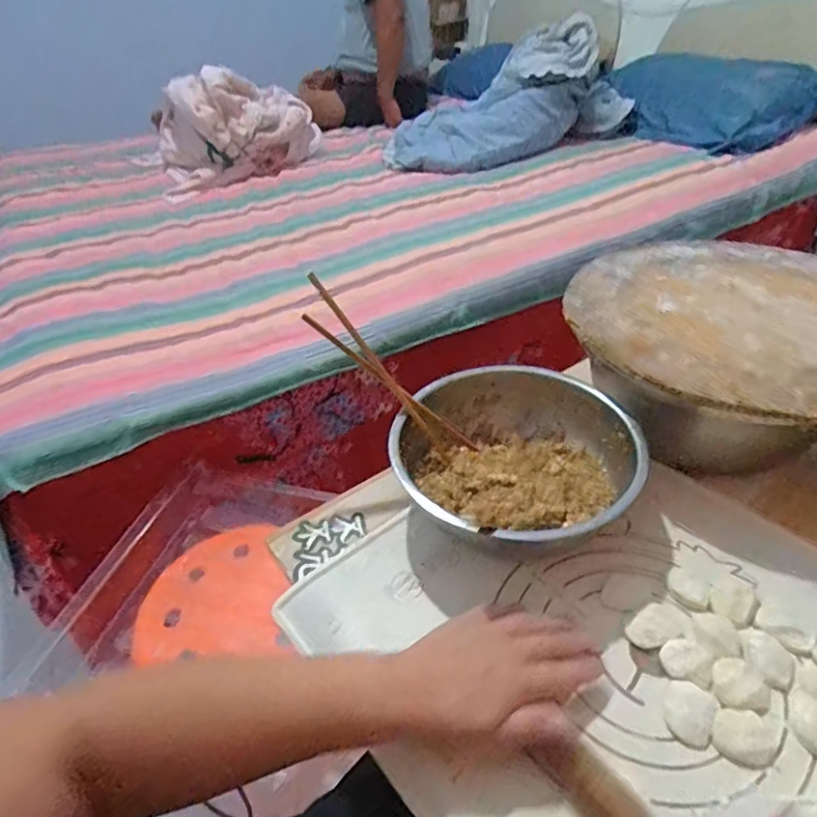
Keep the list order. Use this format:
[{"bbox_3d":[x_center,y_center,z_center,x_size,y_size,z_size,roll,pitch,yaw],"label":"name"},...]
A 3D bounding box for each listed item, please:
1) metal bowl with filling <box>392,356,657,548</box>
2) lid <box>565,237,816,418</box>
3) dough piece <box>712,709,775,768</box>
[{"bbox_3d":[0.108,0.047,0.549,0.222,0.073,0.214,-3,40,3],"label":"metal bowl with filling"},{"bbox_3d":[0.357,-0.107,0.586,0.345,0.022,0.356,-3,40,3],"label":"lid"},{"bbox_3d":[0.230,0.224,0.380,0.038,0.005,0.036,-3,40,3],"label":"dough piece"}]

